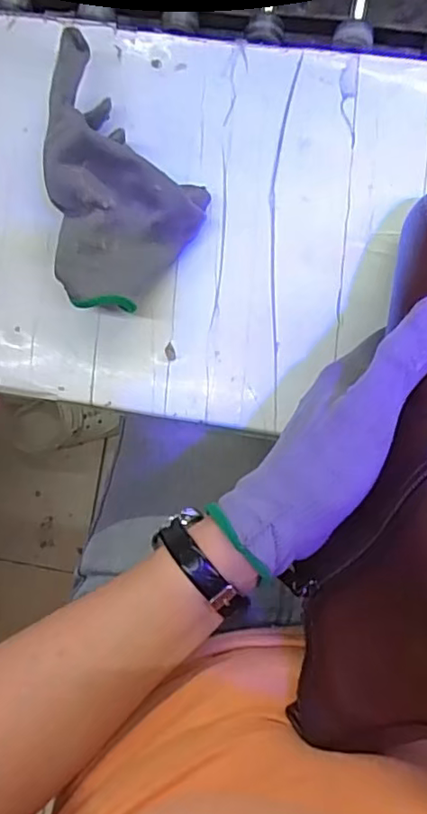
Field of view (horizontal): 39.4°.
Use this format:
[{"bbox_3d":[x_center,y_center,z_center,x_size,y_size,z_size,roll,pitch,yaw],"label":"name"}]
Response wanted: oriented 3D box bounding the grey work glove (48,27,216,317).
[{"bbox_3d":[-0.071,-0.129,0.347,0.099,0.043,0.139,-41,86,2],"label":"grey work glove"}]

